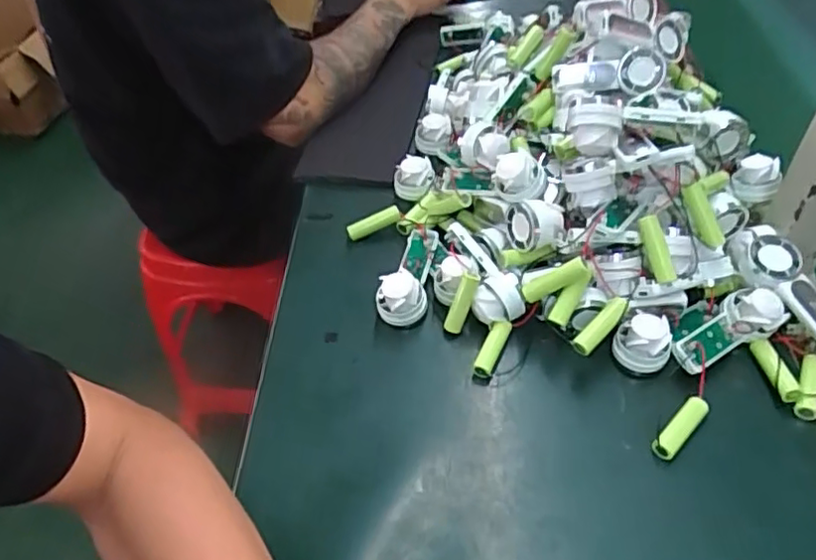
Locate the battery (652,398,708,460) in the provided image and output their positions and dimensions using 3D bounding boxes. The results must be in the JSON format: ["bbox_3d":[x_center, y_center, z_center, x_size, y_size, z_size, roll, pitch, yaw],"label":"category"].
[{"bbox_3d":[0.185,0.100,0.432,0.052,0.012,0.015,-38,56,-26],"label":"battery"}]

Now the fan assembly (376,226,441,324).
[{"bbox_3d":[0.002,-0.008,0.534,0.037,0.032,0.098,7,49,10],"label":"fan assembly"}]

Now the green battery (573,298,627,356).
[{"bbox_3d":[0.140,0.032,0.456,0.014,0.014,0.051,34,69,30],"label":"green battery"}]

